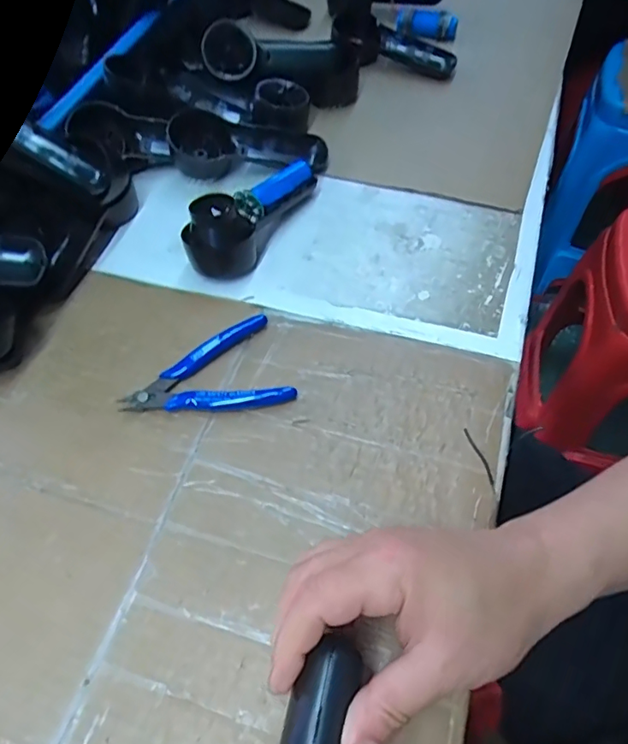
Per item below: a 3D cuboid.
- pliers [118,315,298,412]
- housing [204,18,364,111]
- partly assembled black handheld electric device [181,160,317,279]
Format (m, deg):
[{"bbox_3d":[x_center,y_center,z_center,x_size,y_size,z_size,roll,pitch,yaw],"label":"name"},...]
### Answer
[{"bbox_3d":[-0.080,0.007,0.380,0.116,0.015,0.073,-20,58,-8],"label":"pliers"},{"bbox_3d":[-0.034,-0.330,0.554,0.163,0.051,0.055,6,56,-12],"label":"housing"},{"bbox_3d":[-0.054,-0.144,0.454,0.051,0.052,0.144,24,62,19],"label":"partly assembled black handheld electric device"}]

